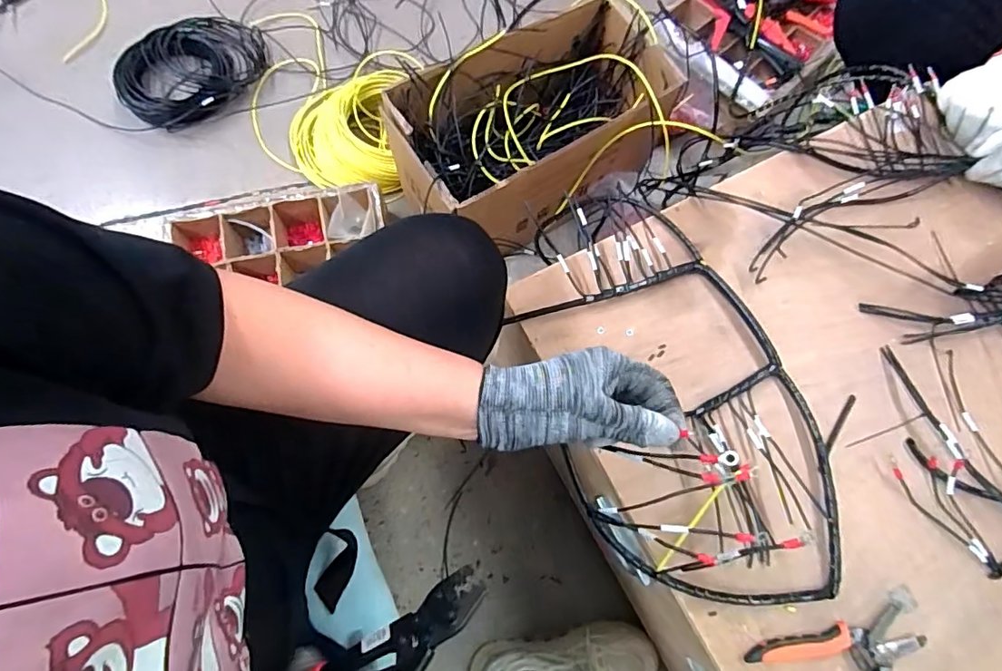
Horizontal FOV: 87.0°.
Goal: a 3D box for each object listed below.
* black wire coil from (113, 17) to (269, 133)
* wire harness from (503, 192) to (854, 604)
[{"bbox_3d":[-0.572,-0.488,0.981,0.264,0.044,0.204,-16,75,-7],"label":"black wire coil"},{"bbox_3d":[0.178,0.048,0.540,0.269,0.068,0.458,-17,74,-7],"label":"wire harness"}]

